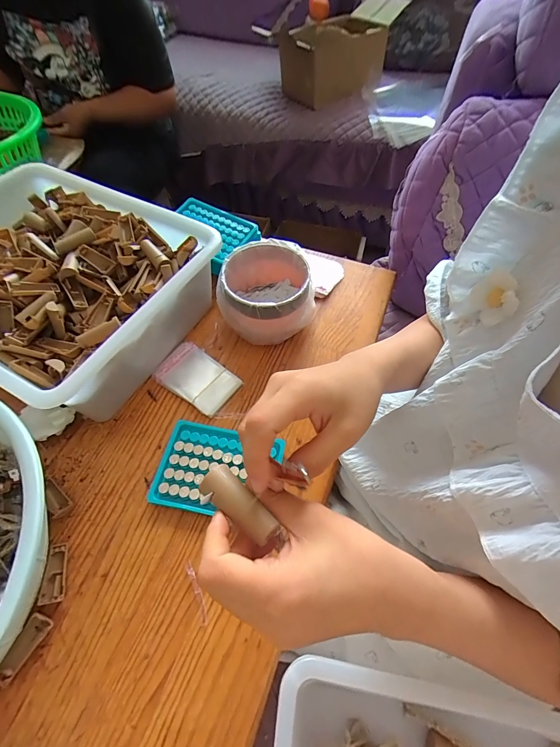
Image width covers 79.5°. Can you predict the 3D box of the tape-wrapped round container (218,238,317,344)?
[{"bbox_3d":[-0.021,-0.108,0.471,0.120,0.090,0.115,0,58,1],"label":"tape-wrapped round container"}]

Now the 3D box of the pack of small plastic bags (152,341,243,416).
[{"bbox_3d":[-0.111,0.004,0.448,0.109,0.010,0.069,34,65,20],"label":"pack of small plastic bags"}]

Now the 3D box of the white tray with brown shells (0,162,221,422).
[{"bbox_3d":[-0.292,-0.118,0.454,0.361,0.128,0.285,27,62,17],"label":"white tray with brown shells"}]

